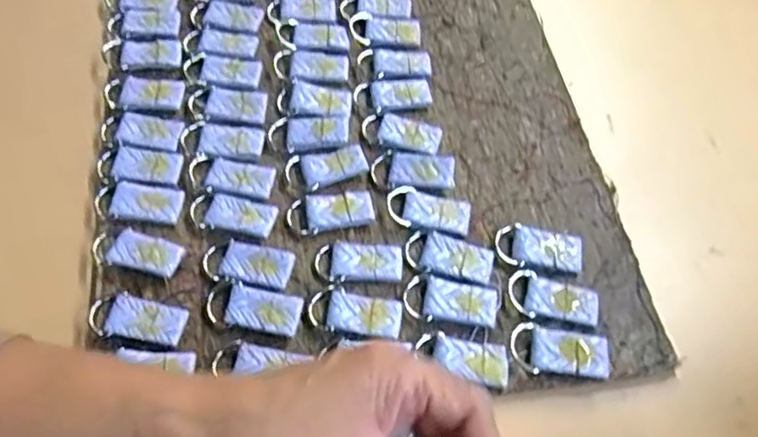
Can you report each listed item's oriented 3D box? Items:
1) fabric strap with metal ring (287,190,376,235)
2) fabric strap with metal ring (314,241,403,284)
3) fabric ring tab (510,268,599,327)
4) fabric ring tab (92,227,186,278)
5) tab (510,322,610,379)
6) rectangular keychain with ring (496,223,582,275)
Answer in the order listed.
[{"bbox_3d":[-0.028,-0.005,0.358,0.048,0.004,0.024,-10,61,-8],"label":"fabric strap with metal ring"},{"bbox_3d":[-0.011,0.023,0.342,0.046,0.004,0.025,-2,60,-3],"label":"fabric strap with metal ring"},{"bbox_3d":[0.092,0.042,0.333,0.045,0.004,0.023,12,61,5],"label":"fabric ring tab"},{"bbox_3d":[-0.129,0.017,0.340,0.047,0.007,0.024,11,60,4],"label":"fabric ring tab"},{"bbox_3d":[0.091,0.066,0.318,0.047,0.008,0.025,5,60,1],"label":"tab"},{"bbox_3d":[0.088,0.016,0.349,0.045,0.006,0.025,10,60,3],"label":"rectangular keychain with ring"}]

